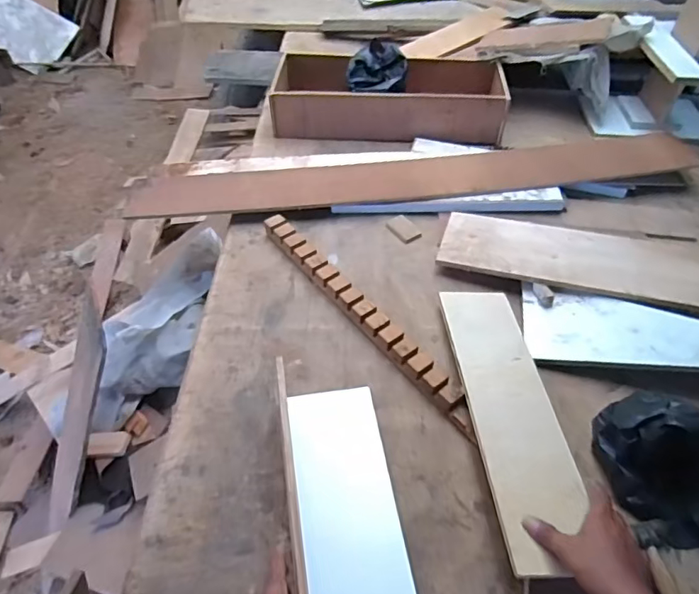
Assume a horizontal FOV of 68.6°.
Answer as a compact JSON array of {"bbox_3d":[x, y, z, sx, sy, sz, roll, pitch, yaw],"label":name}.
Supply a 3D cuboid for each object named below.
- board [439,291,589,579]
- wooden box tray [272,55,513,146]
[{"bbox_3d":[0.234,0.159,0.740,0.130,0.025,0.434,0,47,-2],"label":"board"},{"bbox_3d":[0.099,-0.527,1.304,0.565,0.099,0.277,5,51,2],"label":"wooden box tray"}]

